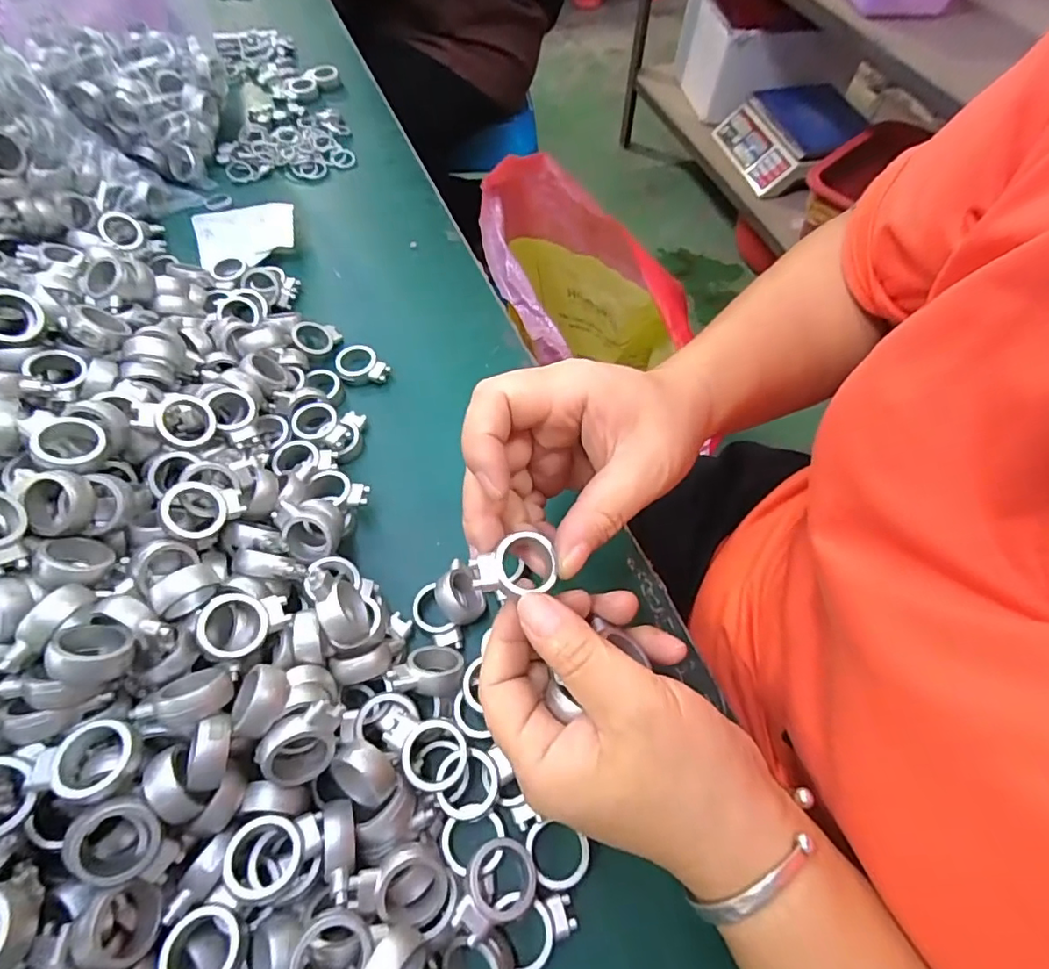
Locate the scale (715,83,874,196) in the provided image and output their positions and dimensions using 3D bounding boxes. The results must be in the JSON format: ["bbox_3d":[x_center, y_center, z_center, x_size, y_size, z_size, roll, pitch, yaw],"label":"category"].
[{"bbox_3d":[0.646,-0.830,1.335,0.270,0.115,0.265,-19,62,-11],"label":"scale"}]

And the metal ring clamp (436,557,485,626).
[{"bbox_3d":[-0.033,0.054,0.274,0.022,0.016,0.032,-26,63,-15],"label":"metal ring clamp"}]

